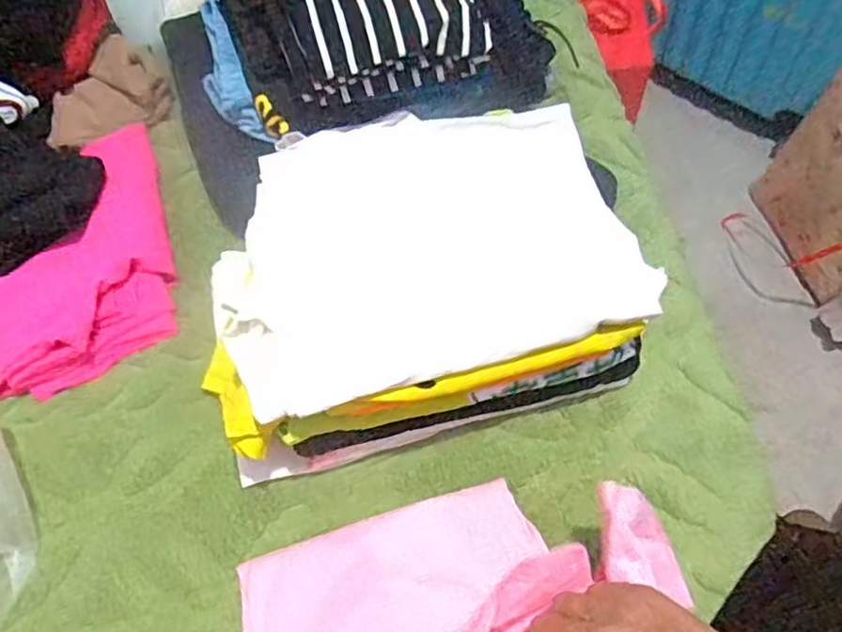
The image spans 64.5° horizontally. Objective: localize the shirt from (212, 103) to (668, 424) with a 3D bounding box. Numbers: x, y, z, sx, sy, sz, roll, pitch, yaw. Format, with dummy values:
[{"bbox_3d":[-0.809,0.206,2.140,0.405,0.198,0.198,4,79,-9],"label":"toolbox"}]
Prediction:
[{"bbox_3d":[-0.002,-0.056,0.474,0.277,0.027,0.221,-17,59,-8],"label":"shirt"}]

